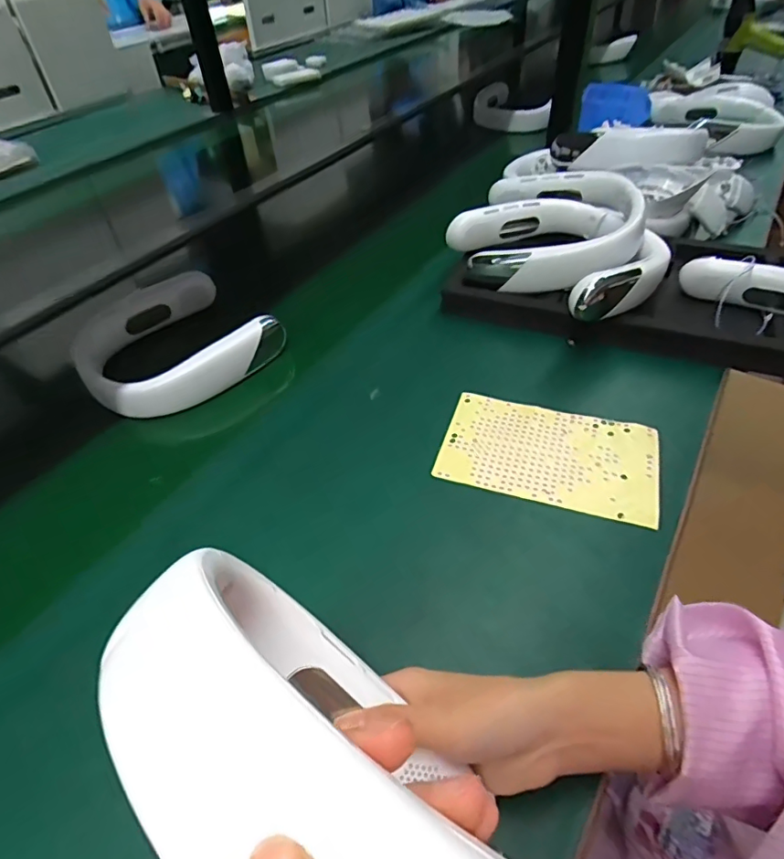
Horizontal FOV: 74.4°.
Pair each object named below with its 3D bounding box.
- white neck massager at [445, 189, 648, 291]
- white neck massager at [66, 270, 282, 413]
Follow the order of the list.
[{"bbox_3d":[0.175,-0.220,0.609,0.217,0.077,0.139,8,48,11],"label":"white neck massager"},{"bbox_3d":[-0.249,-0.104,0.599,0.210,0.058,0.196,-36,55,-27],"label":"white neck massager"}]

